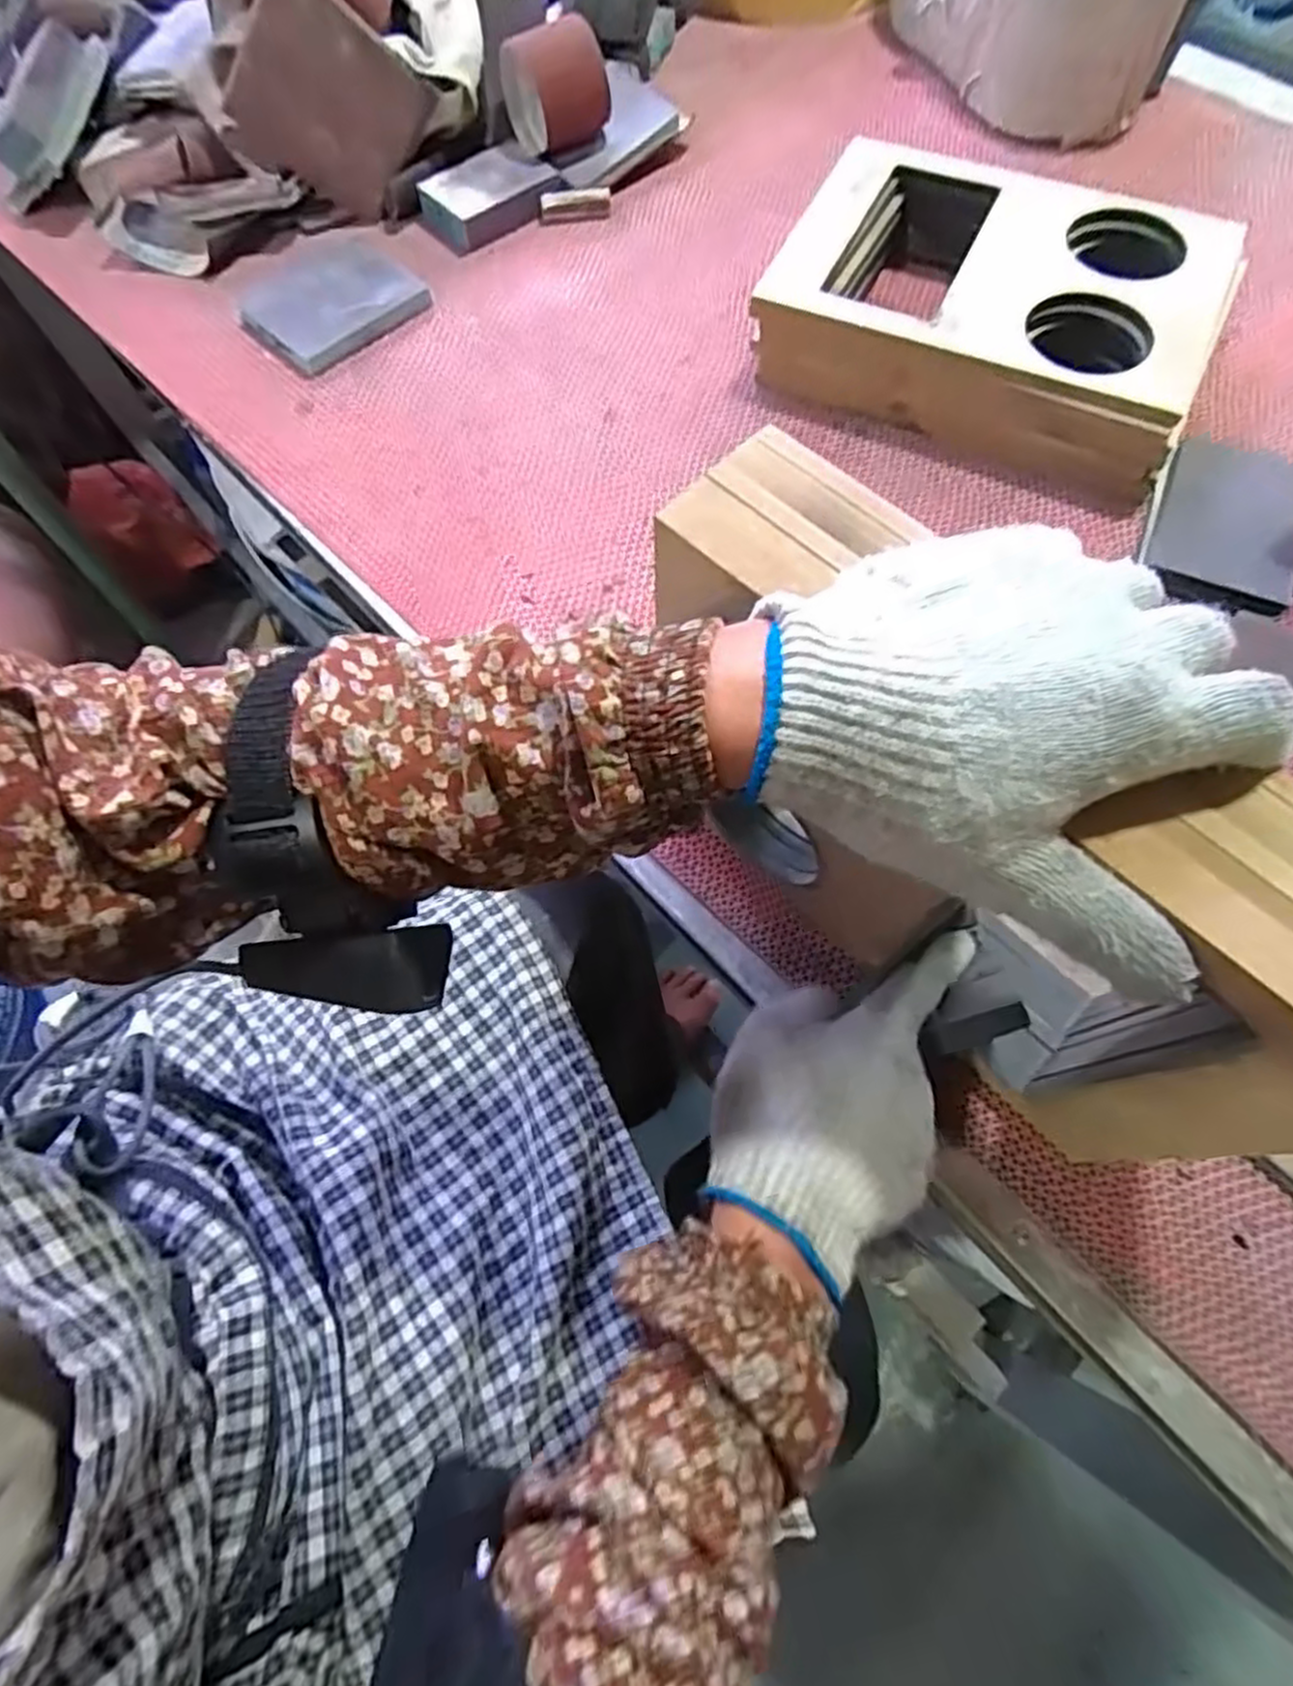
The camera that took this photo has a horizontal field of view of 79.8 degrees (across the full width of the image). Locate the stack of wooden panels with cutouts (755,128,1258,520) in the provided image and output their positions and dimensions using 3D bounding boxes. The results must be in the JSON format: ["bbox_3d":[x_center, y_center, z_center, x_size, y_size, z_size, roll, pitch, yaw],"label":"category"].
[{"bbox_3d":[0.232,-0.365,0.532,0.280,0.064,0.208,24,72,10],"label":"stack of wooden panels with cutouts"}]

